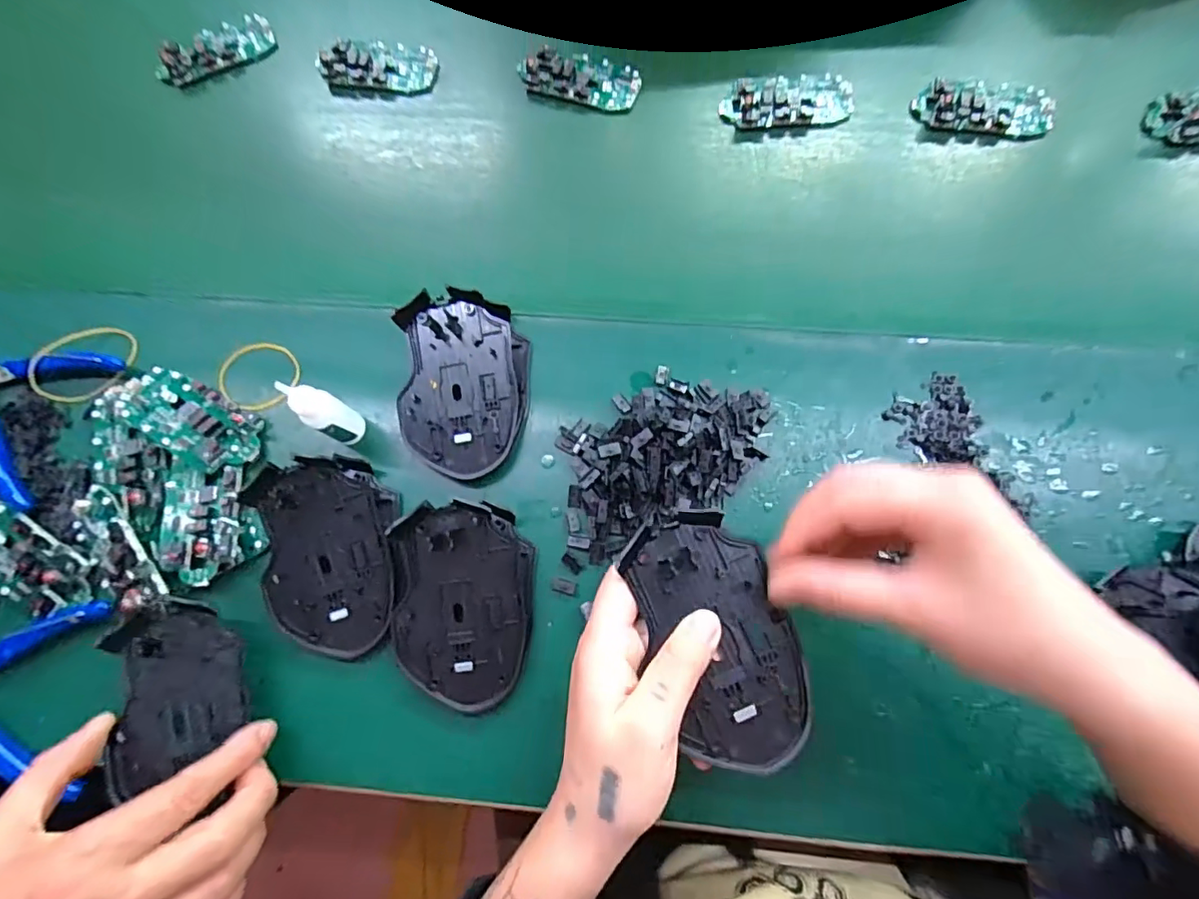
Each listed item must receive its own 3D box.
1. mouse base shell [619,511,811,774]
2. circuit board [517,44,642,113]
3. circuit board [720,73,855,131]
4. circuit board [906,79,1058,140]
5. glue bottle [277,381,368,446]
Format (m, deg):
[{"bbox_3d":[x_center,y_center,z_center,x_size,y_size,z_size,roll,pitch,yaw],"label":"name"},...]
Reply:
[{"bbox_3d":[0.058,0.087,0.256,0.063,0.009,0.113,-18,73,-4],"label":"mouse base shell"},{"bbox_3d":[-0.017,-0.296,0.434,0.096,0.014,0.044,15,76,6],"label":"circuit board"},{"bbox_3d":[0.144,-0.269,0.423,0.098,0.012,0.045,-2,75,2],"label":"circuit board"},{"bbox_3d":[0.290,-0.259,0.413,0.099,0.015,0.047,0,75,2],"label":"circuit board"},{"bbox_3d":[-0.161,-0.020,0.329,0.017,0.080,0.021,34,79,11],"label":"glue bottle"}]

